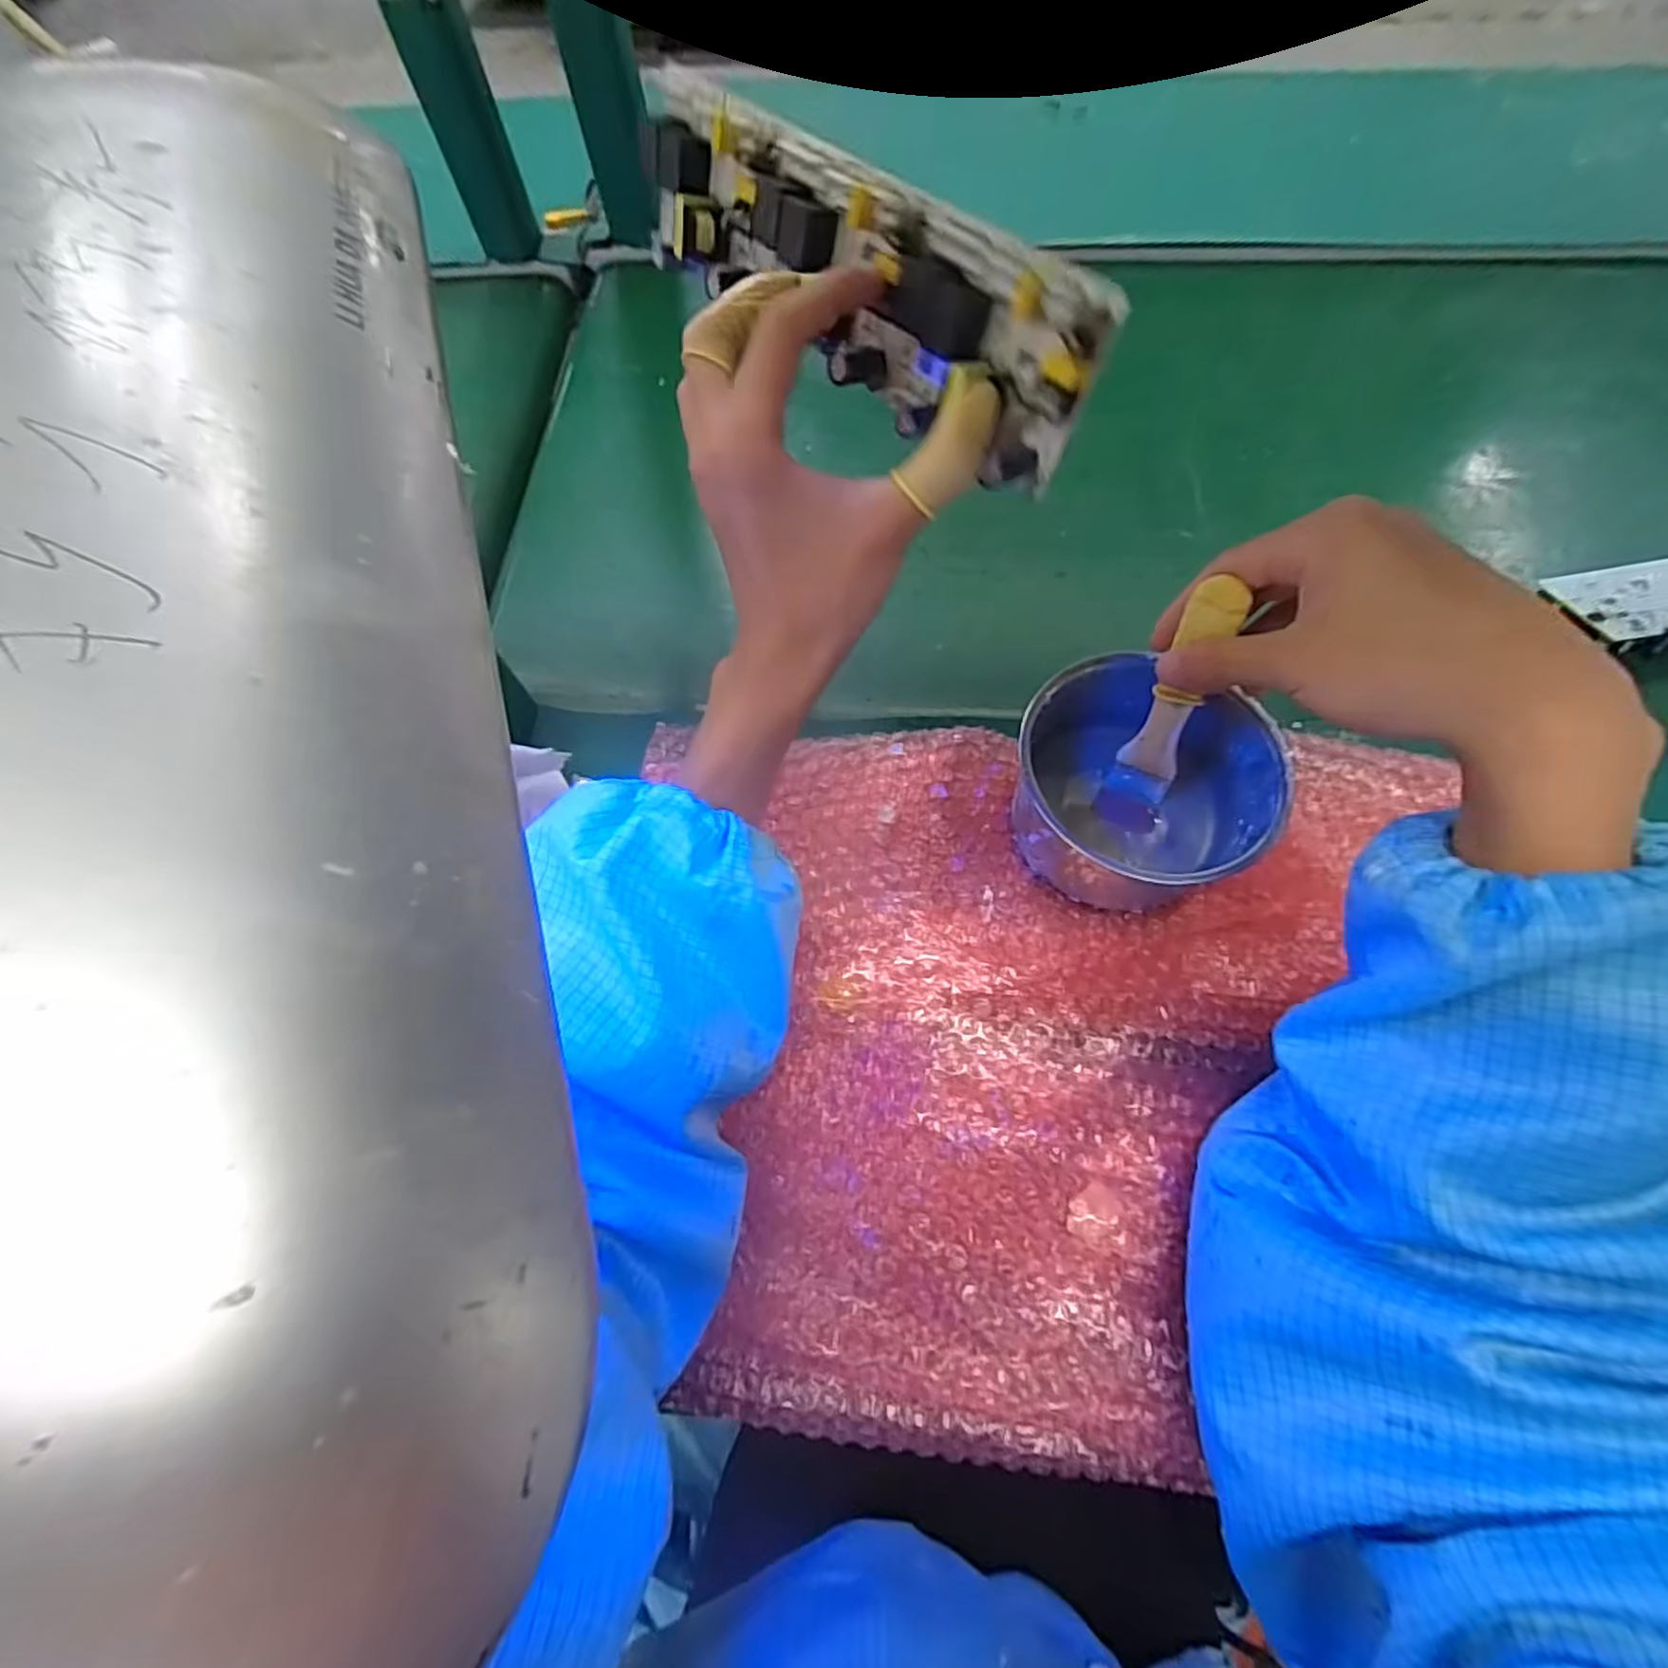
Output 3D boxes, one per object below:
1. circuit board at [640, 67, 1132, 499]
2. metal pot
[{"bbox_3d":[-0.003,-0.215,0.272,0.042,0.060,0.238,-39,71,-15],"label":"circuit board"},{"bbox_3d":[0.152,-0.022,0.355,0.119,0.060,0.114,-1,65,2],"label":"metal pot"}]

